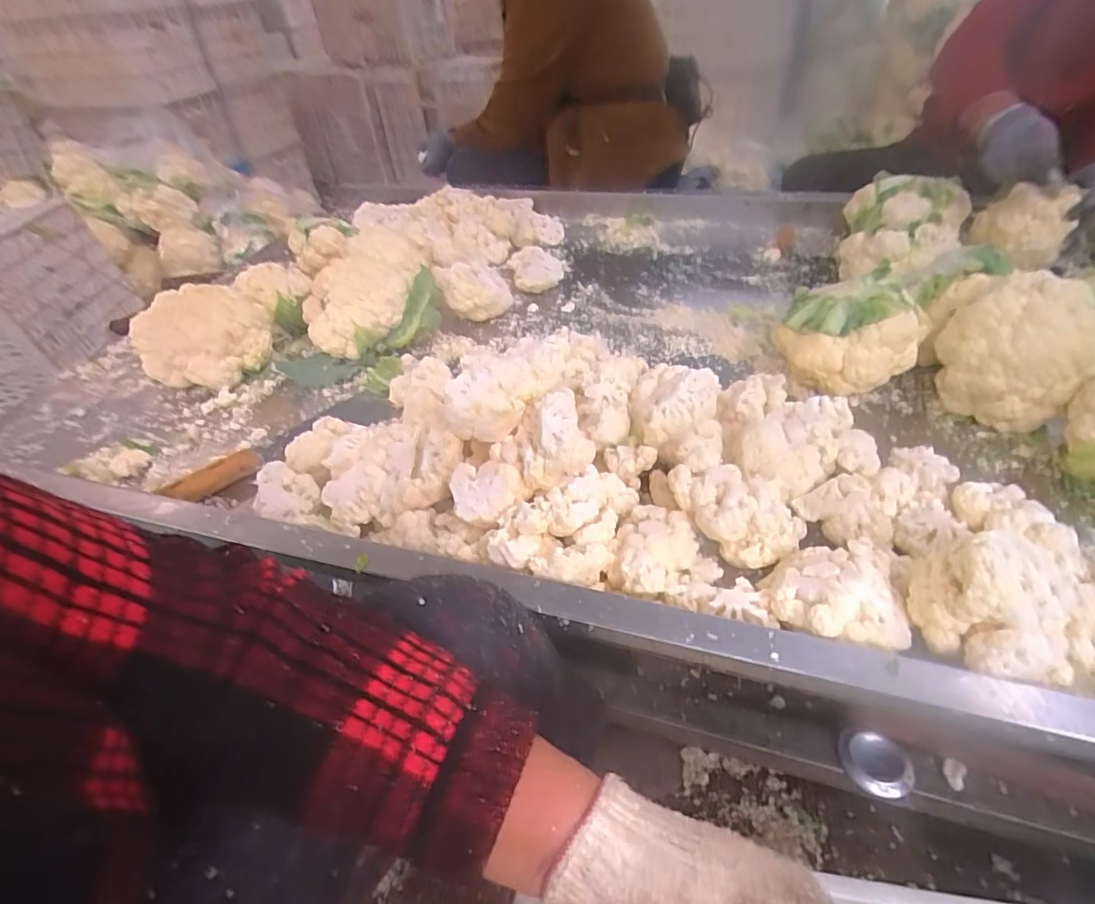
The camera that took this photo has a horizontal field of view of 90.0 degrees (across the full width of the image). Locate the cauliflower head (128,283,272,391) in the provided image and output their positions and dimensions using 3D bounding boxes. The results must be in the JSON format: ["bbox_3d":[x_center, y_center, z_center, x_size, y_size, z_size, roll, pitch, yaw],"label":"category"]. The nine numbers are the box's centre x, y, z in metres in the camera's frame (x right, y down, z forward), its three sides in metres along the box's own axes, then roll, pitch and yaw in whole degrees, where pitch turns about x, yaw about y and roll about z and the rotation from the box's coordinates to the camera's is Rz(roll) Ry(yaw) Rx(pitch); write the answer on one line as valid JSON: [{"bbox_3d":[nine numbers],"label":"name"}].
[{"bbox_3d":[-0.506,-0.168,0.818,0.178,0.125,0.134,-35,50,-28],"label":"cauliflower head"}]

